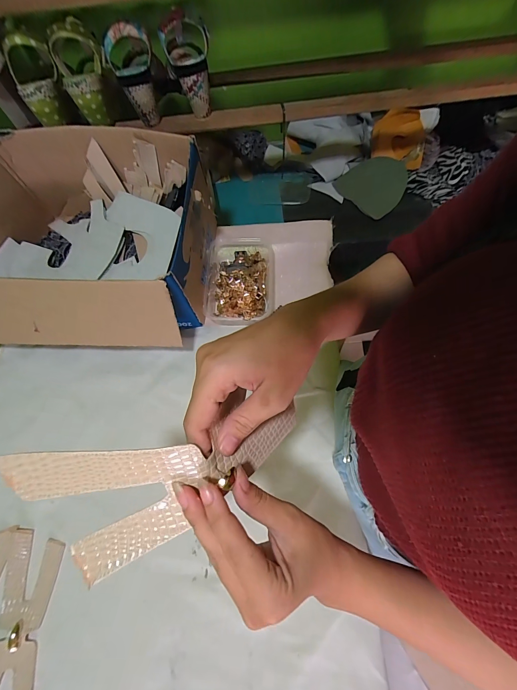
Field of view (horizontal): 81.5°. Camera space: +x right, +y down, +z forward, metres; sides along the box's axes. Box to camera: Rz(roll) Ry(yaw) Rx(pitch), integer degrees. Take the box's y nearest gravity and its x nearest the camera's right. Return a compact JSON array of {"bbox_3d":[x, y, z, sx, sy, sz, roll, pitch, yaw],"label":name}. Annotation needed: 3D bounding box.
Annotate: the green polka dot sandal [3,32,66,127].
[{"bbox_3d":[-0.393,-0.475,0.533,0.076,0.113,0.085,-25,67,-9],"label":"green polka dot sandal"}]

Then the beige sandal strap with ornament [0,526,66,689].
[{"bbox_3d":[-0.308,0.370,0.381,0.088,0.009,0.229,1,66,2],"label":"beige sandal strap with ornament"}]

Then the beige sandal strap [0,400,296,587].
[{"bbox_3d":[-0.052,0.090,0.198,0.190,0.053,0.074,-8,64,-22],"label":"beige sandal strap"}]

